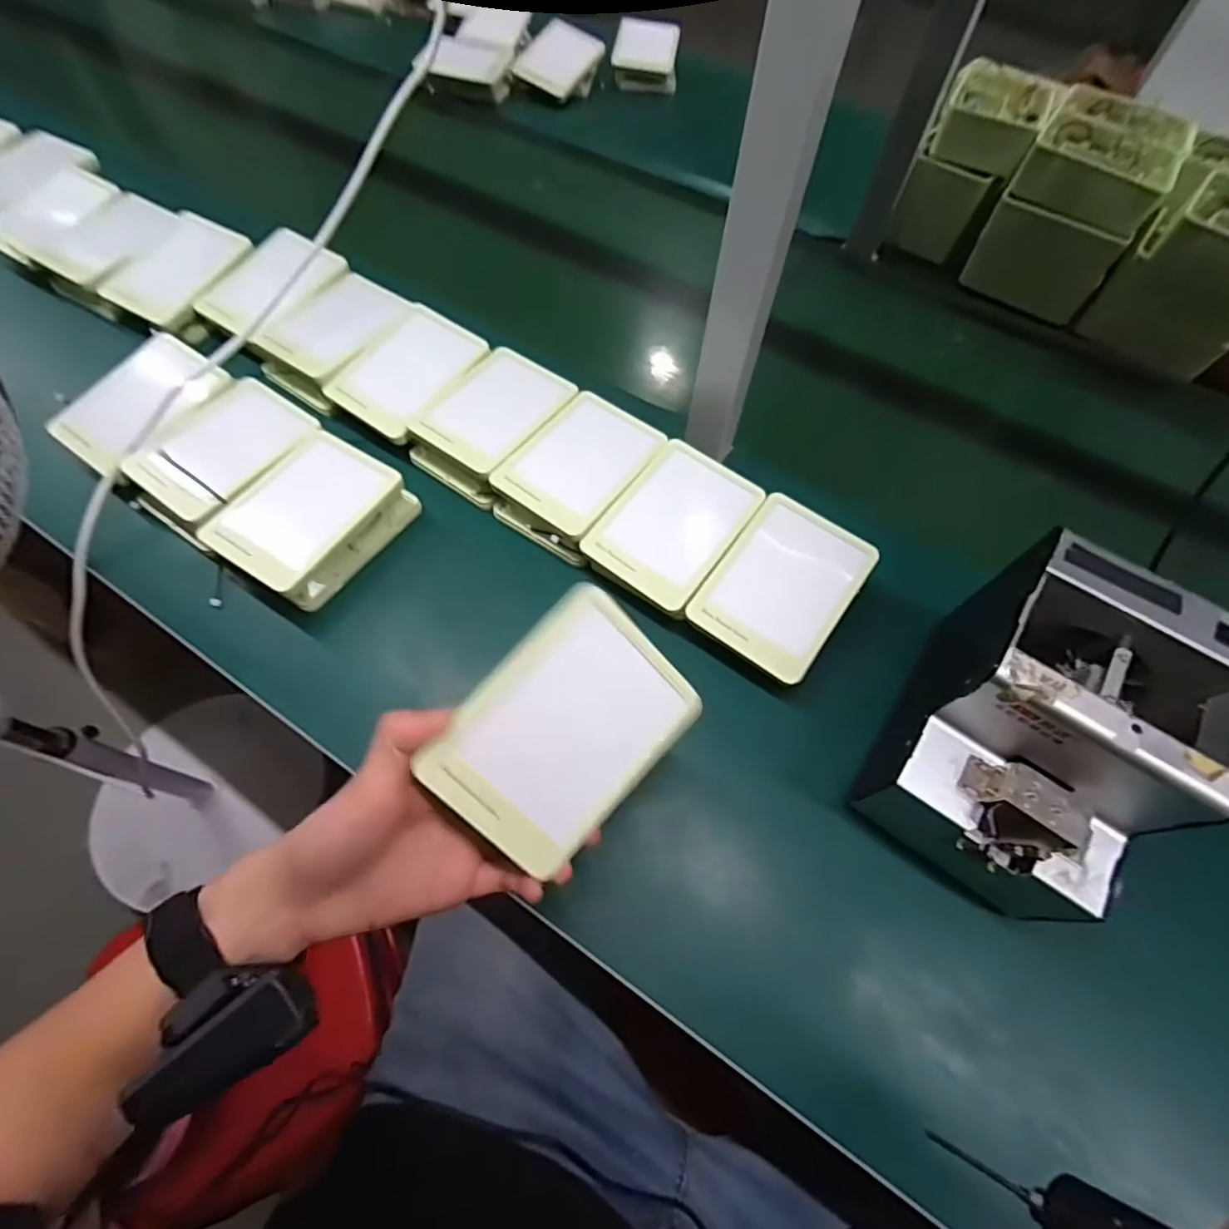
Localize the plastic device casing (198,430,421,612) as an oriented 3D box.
[{"bbox_3d":[-0.253,-0.082,0.486,0.101,0.042,0.140,32,64,14],"label":"plastic device casing"}]

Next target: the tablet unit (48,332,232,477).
[{"bbox_3d":[-0.425,-0.190,0.521,0.094,0.020,0.134,31,75,16],"label":"tablet unit"}]

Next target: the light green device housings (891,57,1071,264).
[{"bbox_3d":[0.438,-0.558,0.720,0.109,0.136,0.160,31,64,14],"label":"light green device housings"}]

